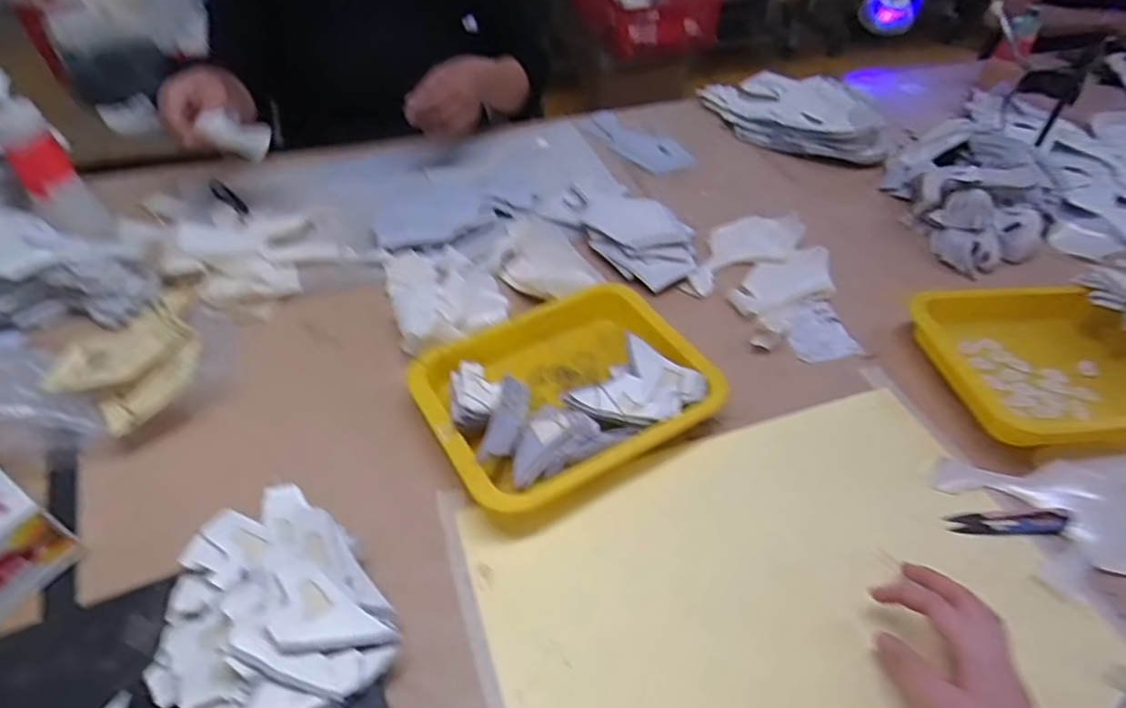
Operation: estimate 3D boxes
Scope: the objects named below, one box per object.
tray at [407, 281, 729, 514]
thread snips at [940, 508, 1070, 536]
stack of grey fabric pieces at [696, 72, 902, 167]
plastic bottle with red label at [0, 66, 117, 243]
[{"bbox_3d":[-0.001,0.031,0.604,0.251,0.053,0.204,-24,51,-24],"label":"tray"},{"bbox_3d":[0.370,0.140,0.531,0.094,0.015,0.021,1,45,-2],"label":"thread snips"},{"bbox_3d":[0.379,-0.396,1.047,0.310,0.048,0.228,17,47,15],"label":"stack of grey fabric pieces"},{"bbox_3d":[-0.551,-0.201,0.685,0.061,0.175,0.049,-30,54,-29],"label":"plastic bottle with red label"}]

